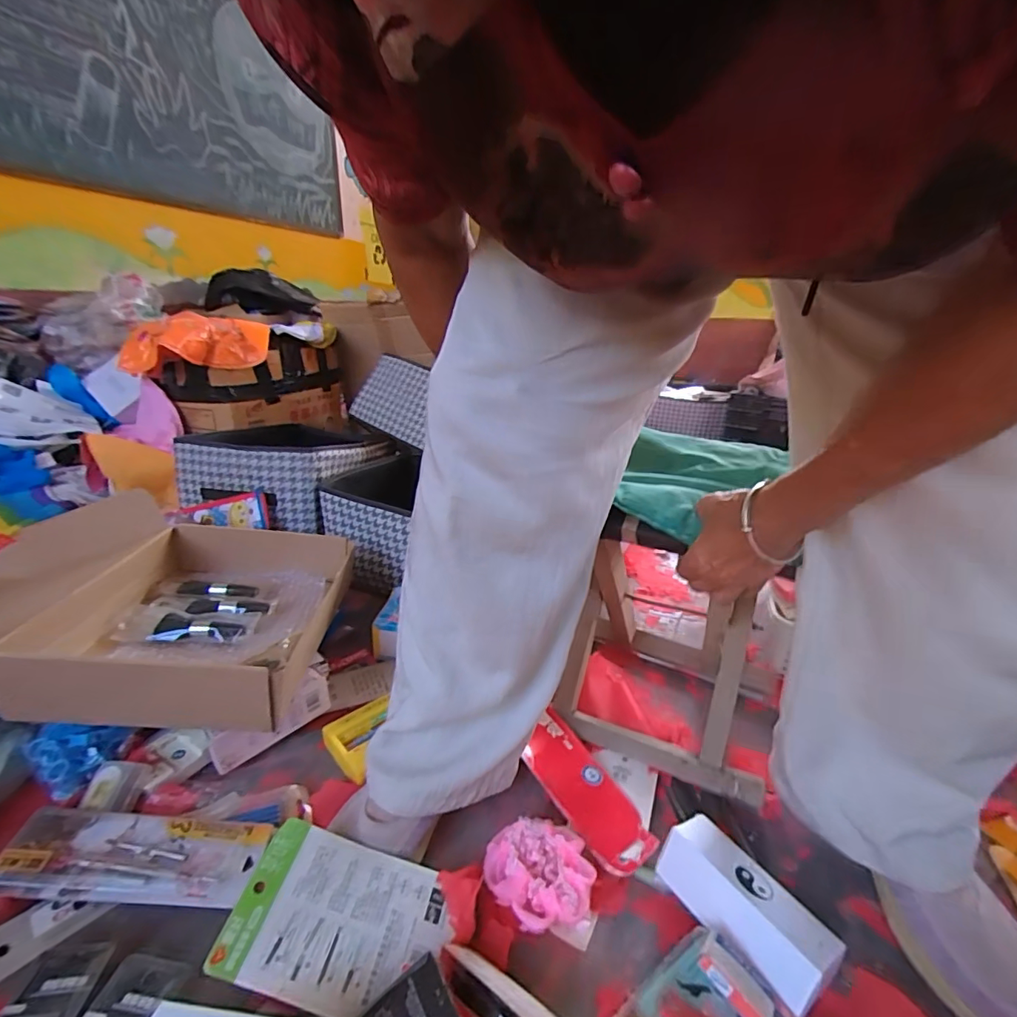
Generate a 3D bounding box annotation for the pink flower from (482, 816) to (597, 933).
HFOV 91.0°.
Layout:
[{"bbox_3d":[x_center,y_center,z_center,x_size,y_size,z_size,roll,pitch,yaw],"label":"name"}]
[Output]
[{"bbox_3d":[0.027,0.329,0.450,0.092,0.034,0.080,-3,22,-12],"label":"pink flower"}]

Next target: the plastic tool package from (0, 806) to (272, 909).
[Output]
[{"bbox_3d":[-0.335,0.309,0.449,0.206,0.021,0.071,10,25,-7],"label":"plastic tool package"}]

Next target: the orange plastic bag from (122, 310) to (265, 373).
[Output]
[{"bbox_3d":[-0.747,-0.387,1.205,0.314,0.138,0.151,-9,24,-26],"label":"orange plastic bag"}]

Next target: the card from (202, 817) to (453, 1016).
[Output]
[{"bbox_3d":[-0.132,0.325,0.395,0.159,0.006,0.103,21,36,0],"label":"card"}]

